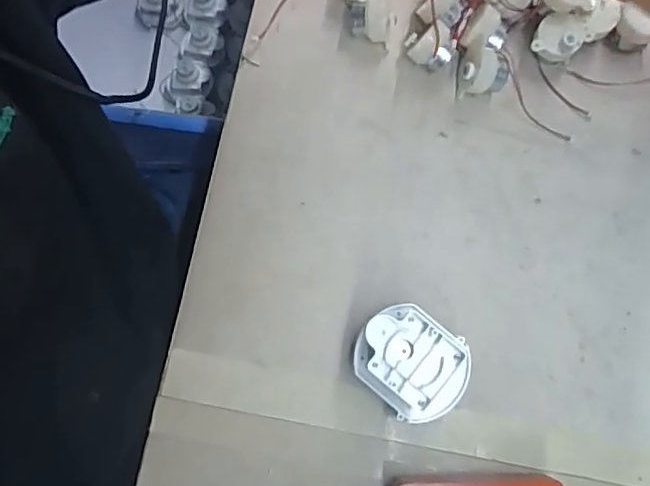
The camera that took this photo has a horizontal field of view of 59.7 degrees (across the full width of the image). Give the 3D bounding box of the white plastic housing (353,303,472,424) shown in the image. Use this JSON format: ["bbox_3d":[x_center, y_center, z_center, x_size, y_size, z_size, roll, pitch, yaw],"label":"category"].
[{"bbox_3d":[0.050,0.073,0.349,0.054,0.050,0.064,-43,82,-9],"label":"white plastic housing"}]

